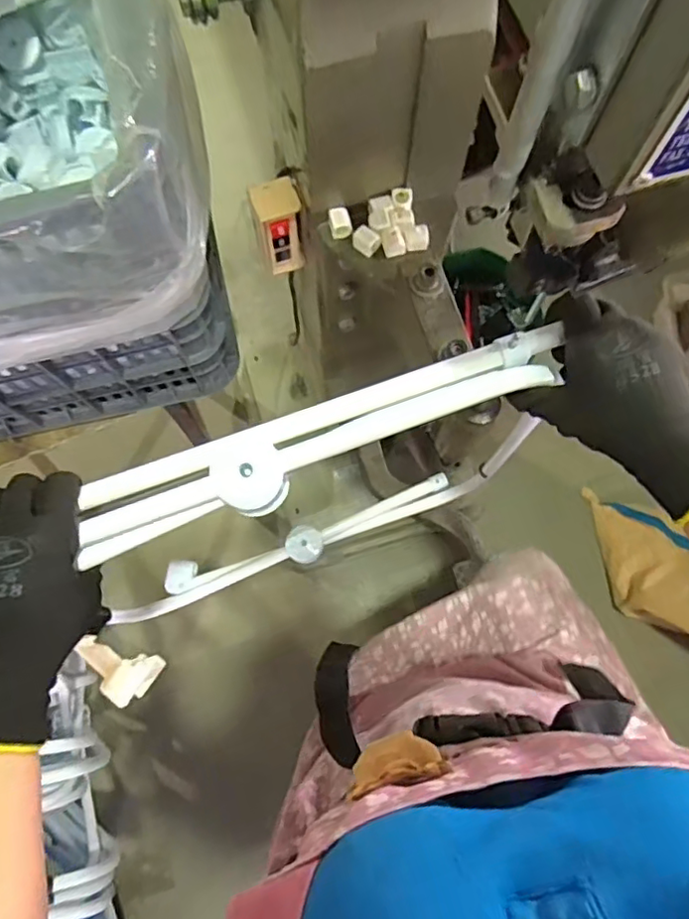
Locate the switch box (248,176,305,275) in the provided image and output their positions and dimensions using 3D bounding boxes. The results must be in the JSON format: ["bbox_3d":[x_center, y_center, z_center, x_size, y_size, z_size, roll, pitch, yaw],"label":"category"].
[{"bbox_3d":[-0.075,-0.263,0.685,0.053,0.112,0.043,-12,74,-3],"label":"switch box"}]

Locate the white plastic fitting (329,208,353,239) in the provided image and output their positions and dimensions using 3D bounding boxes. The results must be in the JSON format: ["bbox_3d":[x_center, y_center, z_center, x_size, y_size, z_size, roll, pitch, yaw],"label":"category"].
[{"bbox_3d":[-0.004,-0.238,0.602,0.022,0.017,0.024,-7,74,-2],"label":"white plastic fitting"}]

